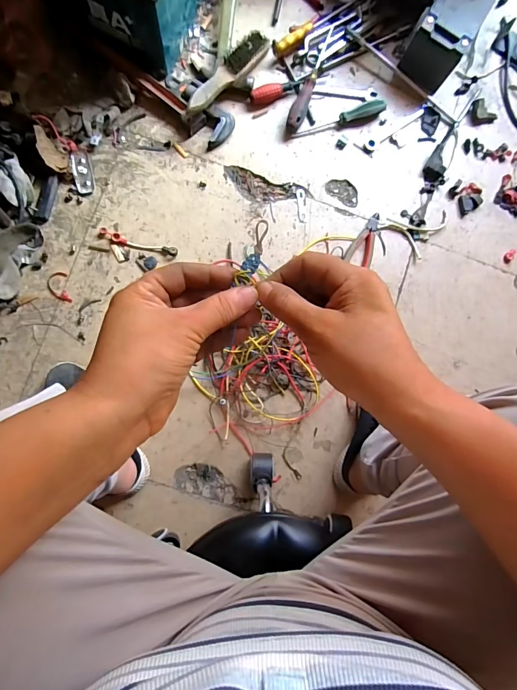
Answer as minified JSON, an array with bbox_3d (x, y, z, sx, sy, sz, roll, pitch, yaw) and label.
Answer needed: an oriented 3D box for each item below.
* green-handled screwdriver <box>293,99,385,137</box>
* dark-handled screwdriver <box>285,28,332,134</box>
[{"bbox_3d":[0.156,-0.444,0.727,0.185,0.027,0.028,-18,87,-6],"label":"green-handled screwdriver"},{"bbox_3d":[0.097,-0.515,0.725,0.030,0.029,0.210,18,85,-3],"label":"dark-handled screwdriver"}]

